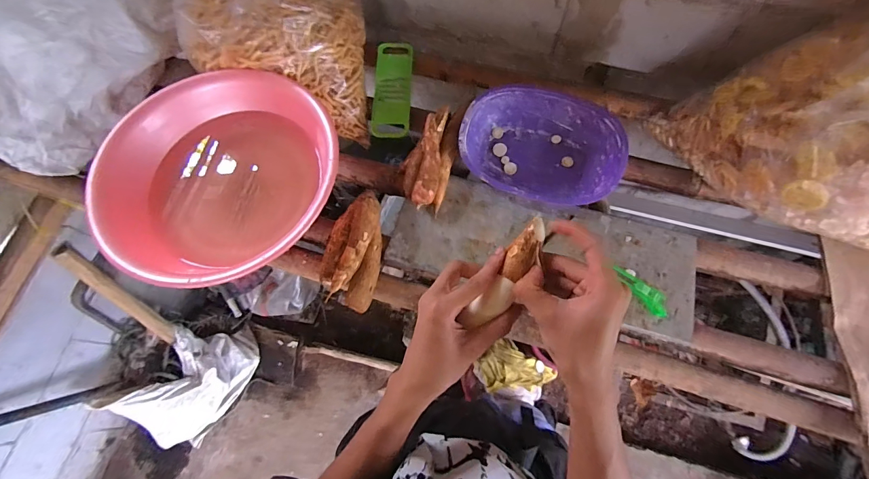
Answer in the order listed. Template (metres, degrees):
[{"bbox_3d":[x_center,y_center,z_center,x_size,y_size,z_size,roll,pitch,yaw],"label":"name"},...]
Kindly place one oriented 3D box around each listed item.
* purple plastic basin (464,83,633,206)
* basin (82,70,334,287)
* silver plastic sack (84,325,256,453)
[{"bbox_3d":[0.203,-0.172,0.756,0.295,0.092,0.210,15,71,7],"label":"purple plastic basin"},{"bbox_3d":[-0.373,-0.094,0.699,0.392,0.158,0.381,0,70,1],"label":"basin"},{"bbox_3d":[-0.853,0.503,1.346,0.234,0.329,0.443,29,73,11],"label":"silver plastic sack"}]

